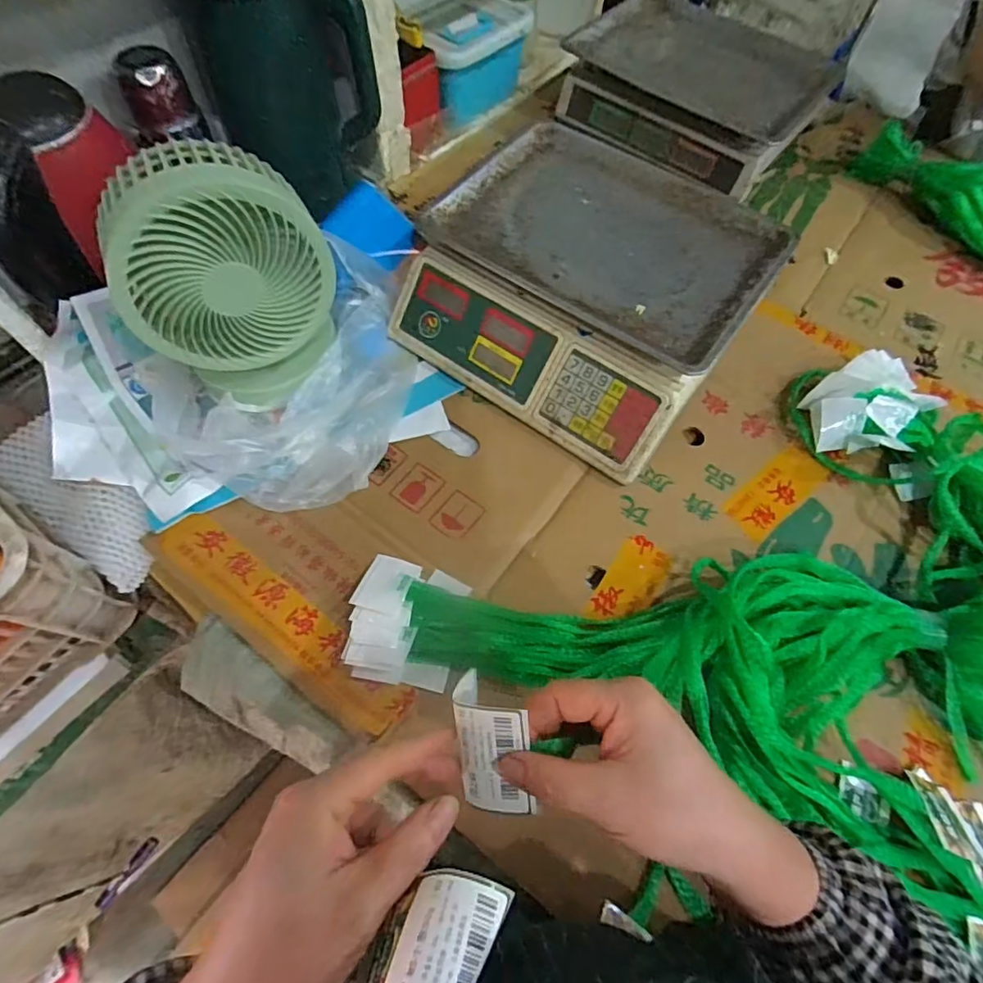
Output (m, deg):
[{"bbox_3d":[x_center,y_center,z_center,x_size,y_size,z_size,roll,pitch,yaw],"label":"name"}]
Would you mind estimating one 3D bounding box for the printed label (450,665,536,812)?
[{"bbox_3d":[0.005,0.136,0.290,0.043,0.037,0.060,-5,97,19],"label":"printed label"}]

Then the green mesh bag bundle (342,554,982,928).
[{"bbox_3d":[0.156,0.131,0.441,0.548,0.057,0.231,19,63,8],"label":"green mesh bag bundle"}]

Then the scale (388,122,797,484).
[{"bbox_3d":[0.104,-0.226,0.596,0.330,0.118,0.314,34,67,15],"label":"scale"}]

